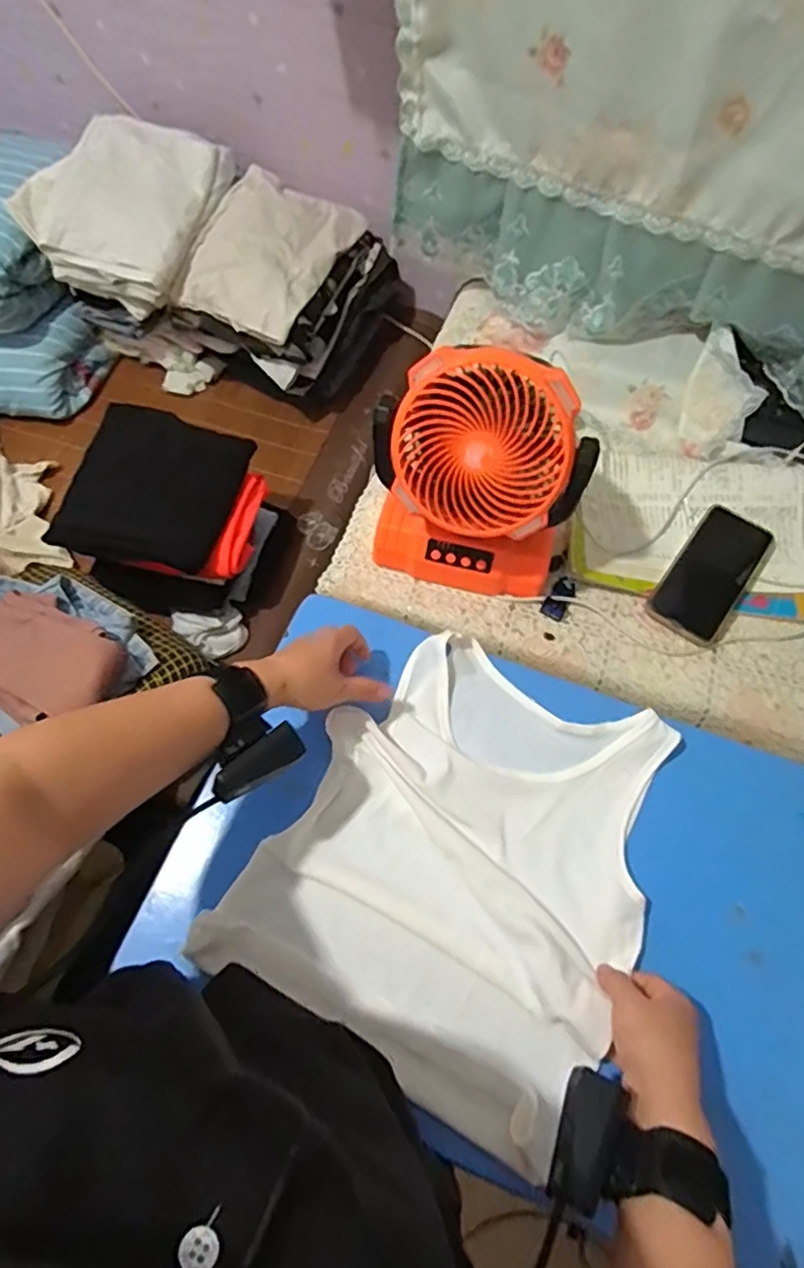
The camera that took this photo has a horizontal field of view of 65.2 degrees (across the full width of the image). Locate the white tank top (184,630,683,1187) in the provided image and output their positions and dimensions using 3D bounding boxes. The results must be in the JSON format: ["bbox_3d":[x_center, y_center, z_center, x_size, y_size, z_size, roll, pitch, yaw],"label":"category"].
[{"bbox_3d":[0.052,0.187,0.549,0.301,0.039,0.354,28,67,12],"label":"white tank top"}]

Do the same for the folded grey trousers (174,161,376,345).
[{"bbox_3d":[-0.228,-0.660,1.083,0.217,0.067,0.320,22,66,10],"label":"folded grey trousers"}]

